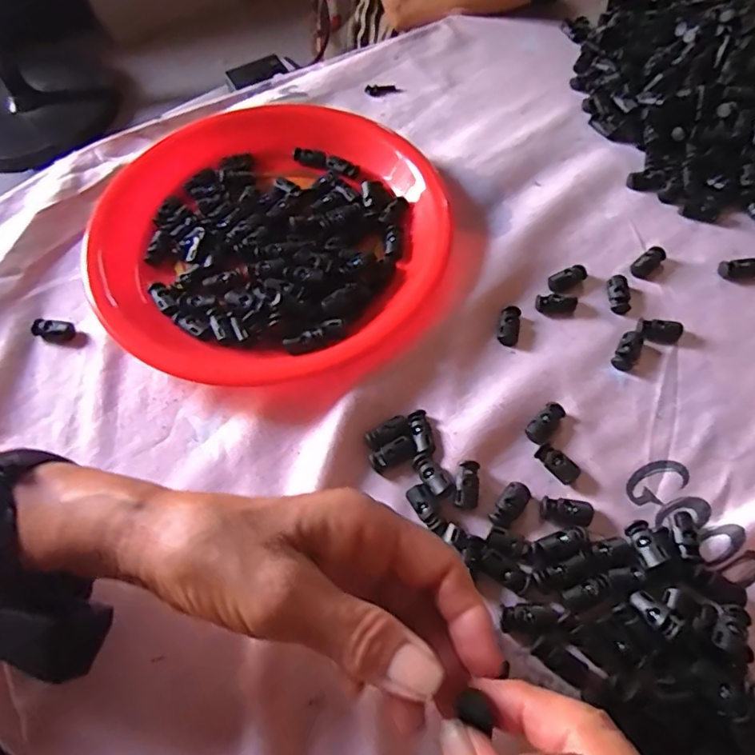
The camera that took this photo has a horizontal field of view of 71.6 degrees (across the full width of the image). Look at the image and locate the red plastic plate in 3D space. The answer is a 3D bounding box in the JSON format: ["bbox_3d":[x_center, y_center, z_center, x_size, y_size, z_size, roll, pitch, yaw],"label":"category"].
[{"bbox_3d":[-0.076,-0.109,0.391,0.247,0.033,0.254,-1,62,3],"label":"red plastic plate"}]

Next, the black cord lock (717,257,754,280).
[{"bbox_3d":[0.264,-0.079,0.380,0.029,0.007,0.016,-4,62,1],"label":"black cord lock"}]

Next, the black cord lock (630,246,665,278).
[{"bbox_3d":[0.199,-0.084,0.384,0.030,0.007,0.014,-42,68,-17],"label":"black cord lock"}]

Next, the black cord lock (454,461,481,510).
[{"bbox_3d":[0.052,0.062,0.302,0.015,0.010,0.027,6,63,7],"label":"black cord lock"}]

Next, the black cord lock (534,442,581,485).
[{"bbox_3d":[0.107,0.051,0.310,0.013,0.008,0.026,-42,68,-17],"label":"black cord lock"}]

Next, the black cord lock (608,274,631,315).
[{"bbox_3d":[0.171,-0.059,0.371,0.013,0.009,0.028,0,62,3],"label":"black cord lock"}]

